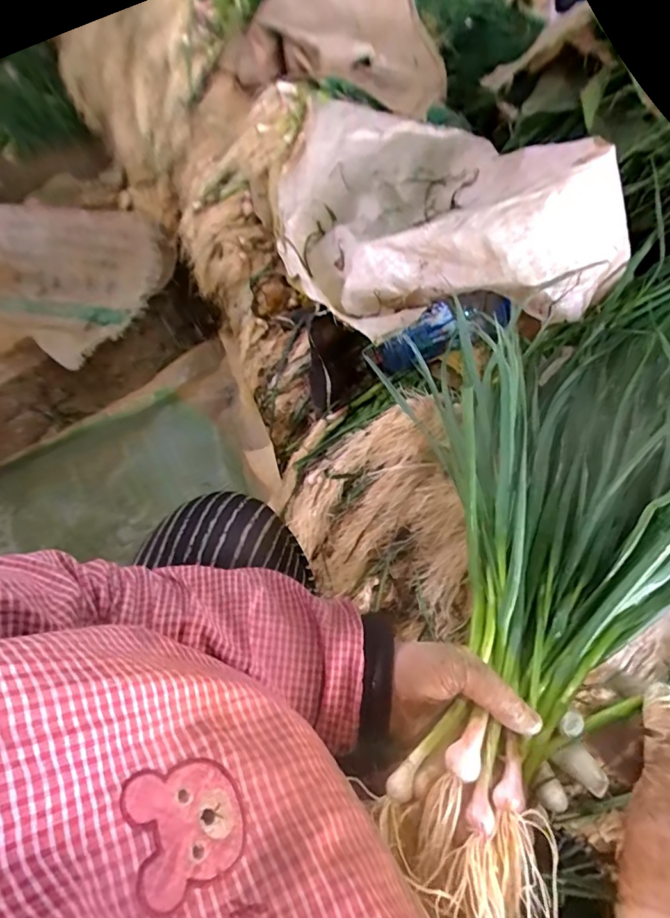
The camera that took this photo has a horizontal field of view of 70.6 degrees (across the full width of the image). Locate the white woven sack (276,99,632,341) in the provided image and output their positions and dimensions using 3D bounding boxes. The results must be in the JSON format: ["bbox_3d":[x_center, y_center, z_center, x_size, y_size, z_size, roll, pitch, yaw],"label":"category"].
[{"bbox_3d":[0.141,-0.397,0.736,0.453,0.196,0.498,-5,57,-3],"label":"white woven sack"}]

